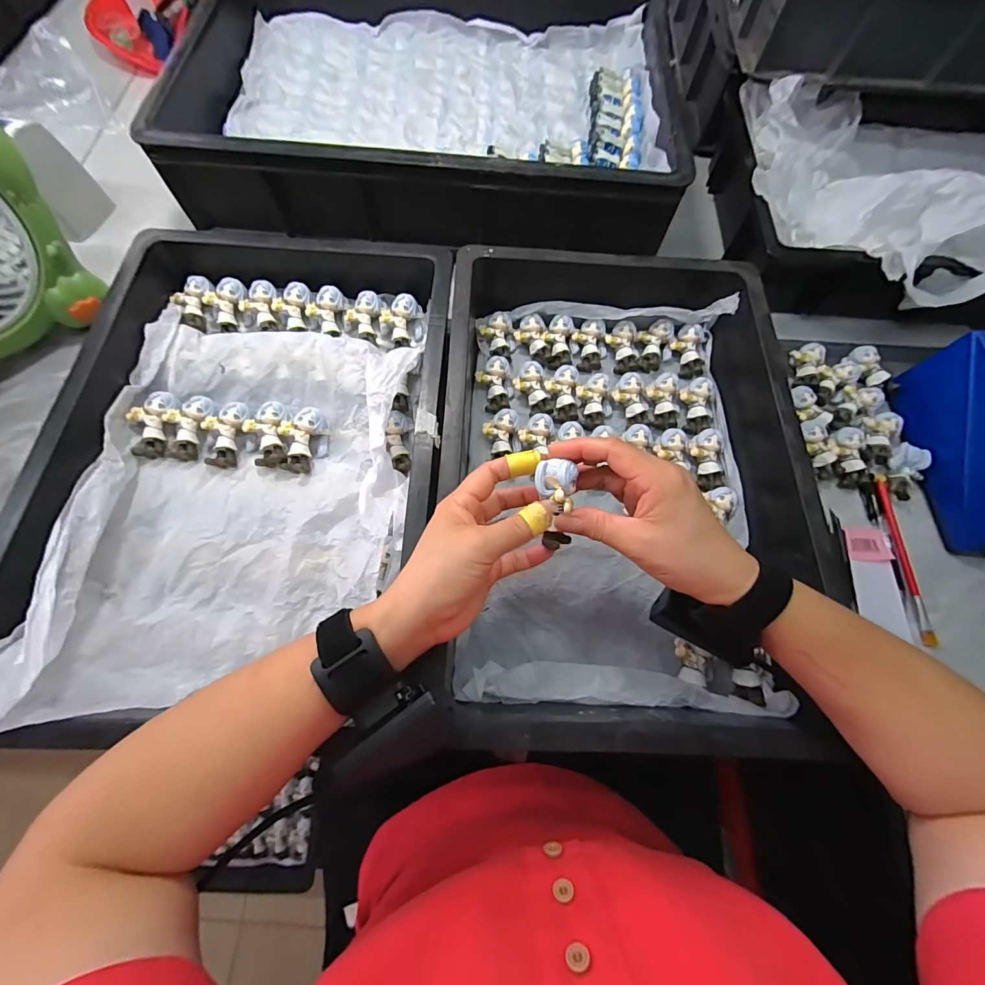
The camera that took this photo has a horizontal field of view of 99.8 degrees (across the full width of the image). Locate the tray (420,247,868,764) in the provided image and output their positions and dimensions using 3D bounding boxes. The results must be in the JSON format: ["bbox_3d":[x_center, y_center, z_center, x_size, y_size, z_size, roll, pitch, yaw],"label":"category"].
[{"bbox_3d":[0.114,-0.037,0.389,0.312,0.094,0.470,3,69,-2],"label":"tray"}]

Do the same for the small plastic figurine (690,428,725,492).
[{"bbox_3d":[0.218,-0.036,0.425,0.032,0.019,0.065,8,69,0],"label":"small plastic figurine"}]

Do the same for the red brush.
[{"bbox_3d":[0.402,0.061,0.404,0.014,0.007,0.165,4,69,-1],"label":"red brush"}]

